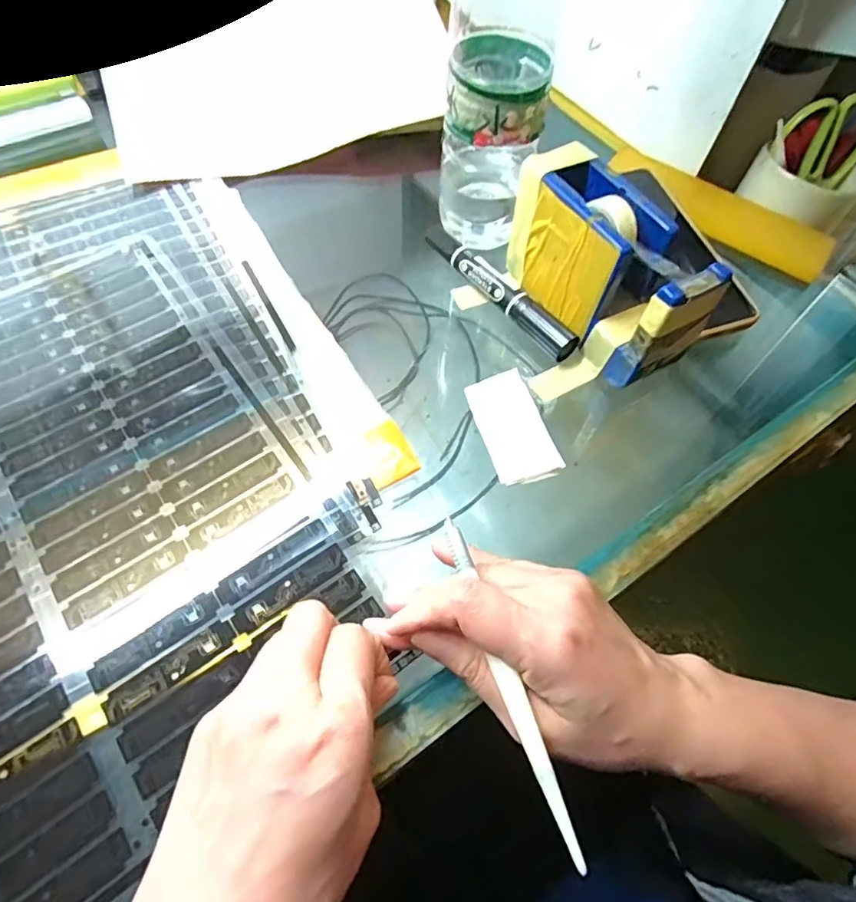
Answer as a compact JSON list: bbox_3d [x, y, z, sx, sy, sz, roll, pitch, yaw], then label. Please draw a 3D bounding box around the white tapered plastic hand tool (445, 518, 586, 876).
[{"bbox_3d":[0.033,0.092,0.215,0.008,0.004,0.137,-16,68,-12],"label":"white tapered plastic hand tool"}]

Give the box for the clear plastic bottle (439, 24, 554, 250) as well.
[{"bbox_3d":[0.041,-0.202,0.360,0.059,0.120,0.063,12,60,4],"label":"clear plastic bottle"}]

